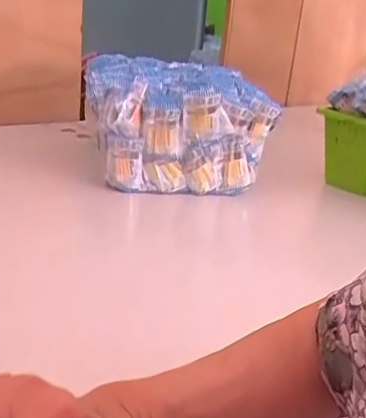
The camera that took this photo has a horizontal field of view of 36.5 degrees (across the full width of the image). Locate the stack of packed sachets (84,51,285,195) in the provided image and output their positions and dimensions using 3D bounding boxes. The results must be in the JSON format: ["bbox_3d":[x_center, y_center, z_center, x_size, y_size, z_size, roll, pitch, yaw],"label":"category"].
[{"bbox_3d":[-0.030,-0.183,1.162,0.330,0.191,0.401,0,22,-13],"label":"stack of packed sachets"}]

